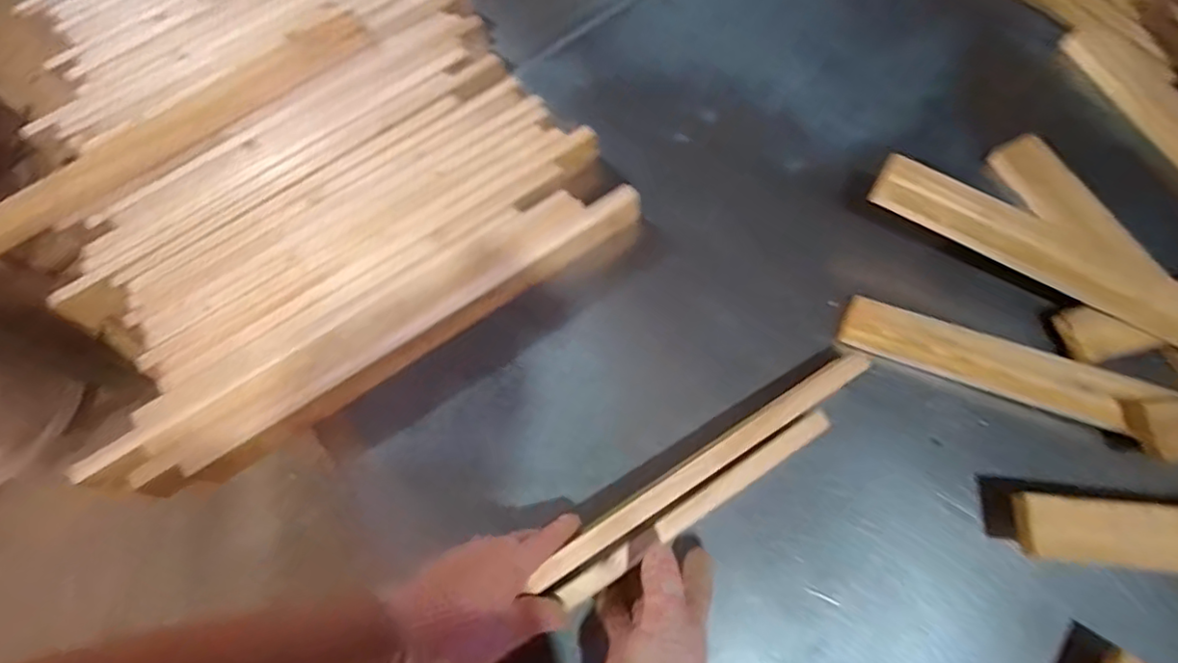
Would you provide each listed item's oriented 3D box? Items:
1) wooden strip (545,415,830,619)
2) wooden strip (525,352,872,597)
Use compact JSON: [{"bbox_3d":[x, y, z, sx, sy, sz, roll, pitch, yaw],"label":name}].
[{"bbox_3d":[0.097,0.154,0.537,0.280,0.011,0.020,-32,70,-9],"label":"wooden strip"},{"bbox_3d":[0.107,0.119,0.547,0.354,0.023,0.027,-31,70,-12],"label":"wooden strip"}]

